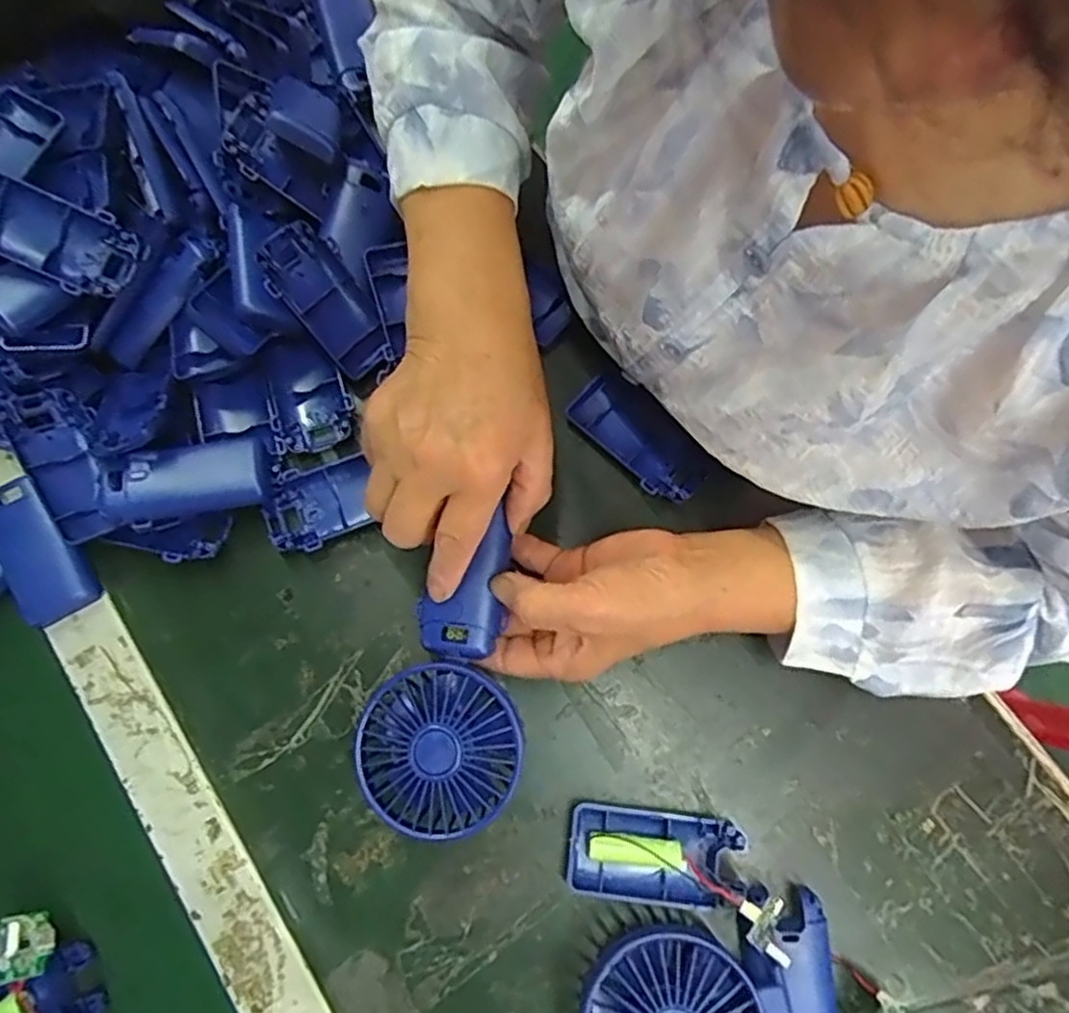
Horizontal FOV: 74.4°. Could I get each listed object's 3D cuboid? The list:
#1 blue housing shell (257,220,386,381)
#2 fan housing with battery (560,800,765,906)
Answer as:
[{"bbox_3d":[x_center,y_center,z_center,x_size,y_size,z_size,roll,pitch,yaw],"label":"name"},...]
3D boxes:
[{"bbox_3d":[-0.131,-0.129,0.444,0.045,0.024,0.093,-39,115,-10],"label":"blue housing shell"},{"bbox_3d":[0.071,0.192,0.388,0.104,0.014,0.044,6,74,2],"label":"fan housing with battery"}]

